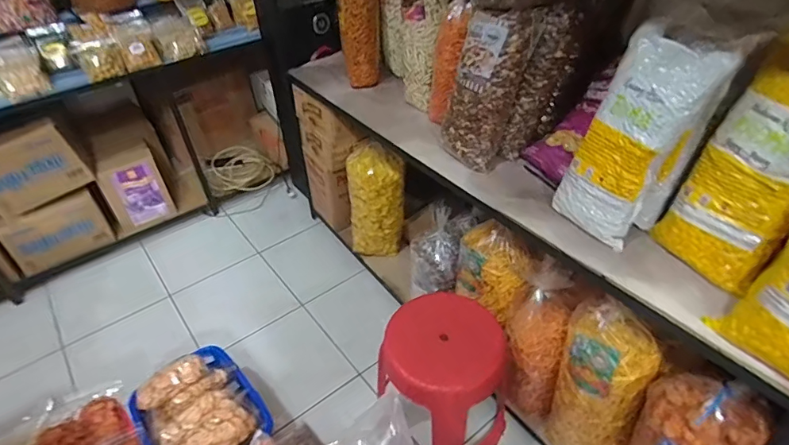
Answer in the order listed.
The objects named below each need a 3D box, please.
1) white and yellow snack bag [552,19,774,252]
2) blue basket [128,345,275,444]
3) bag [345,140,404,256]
[{"bbox_3d":[0.527,-0.180,0.993,0.143,0.439,0.202,-7,36,-38],"label":"white and yellow snack bag"},{"bbox_3d":[-0.542,0.535,1.296,0.300,0.125,0.414,-31,48,-29],"label":"blue basket"},{"bbox_3d":[-0.074,-0.073,1.928,0.215,0.485,0.169,-6,41,-4],"label":"bag"}]

